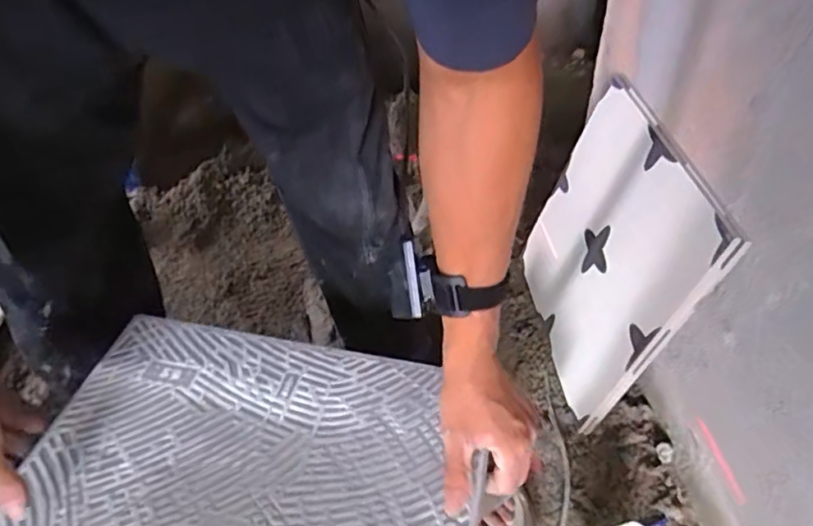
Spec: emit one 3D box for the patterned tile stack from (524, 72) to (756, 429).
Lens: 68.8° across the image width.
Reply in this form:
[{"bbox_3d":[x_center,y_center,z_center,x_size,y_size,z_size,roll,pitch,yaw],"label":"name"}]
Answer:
[{"bbox_3d":[0.307,-0.021,0.937,0.014,0.403,0.410,8,41,-14],"label":"patterned tile stack"}]

